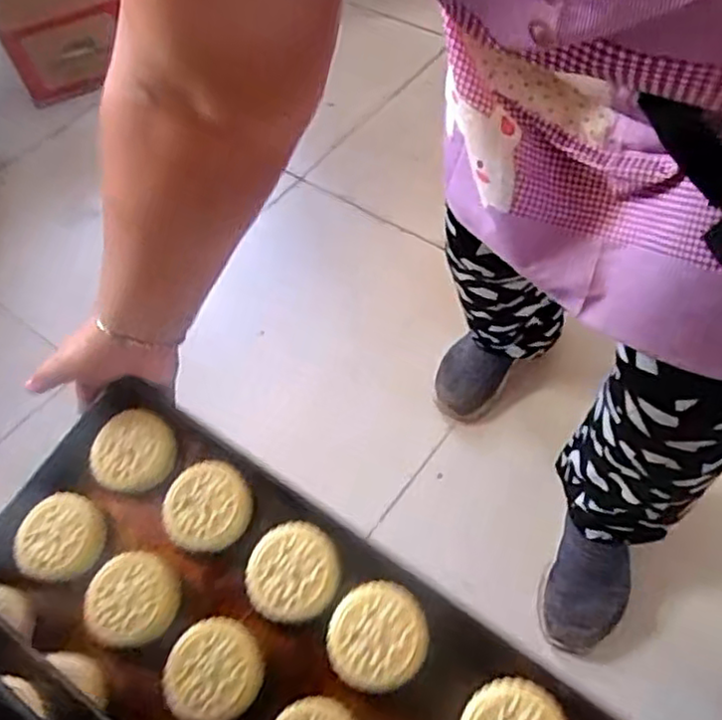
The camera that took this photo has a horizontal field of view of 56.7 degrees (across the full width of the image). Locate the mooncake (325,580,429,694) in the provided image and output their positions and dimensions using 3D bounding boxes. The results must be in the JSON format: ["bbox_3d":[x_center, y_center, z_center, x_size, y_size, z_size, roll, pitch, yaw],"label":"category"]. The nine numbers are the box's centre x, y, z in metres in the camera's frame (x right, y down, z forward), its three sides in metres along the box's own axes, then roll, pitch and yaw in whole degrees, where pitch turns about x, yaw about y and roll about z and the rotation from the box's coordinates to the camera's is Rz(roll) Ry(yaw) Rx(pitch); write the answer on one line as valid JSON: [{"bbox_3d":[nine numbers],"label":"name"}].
[{"bbox_3d":[0.012,0.203,0.493,0.071,0.019,0.071,-2,56,3],"label":"mooncake"}]

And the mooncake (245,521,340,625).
[{"bbox_3d":[-0.054,0.167,0.527,0.069,0.021,0.071,-2,56,3],"label":"mooncake"}]

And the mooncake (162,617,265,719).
[{"bbox_3d":[-0.113,0.239,0.510,0.075,0.024,0.068,-23,58,-11],"label":"mooncake"}]

